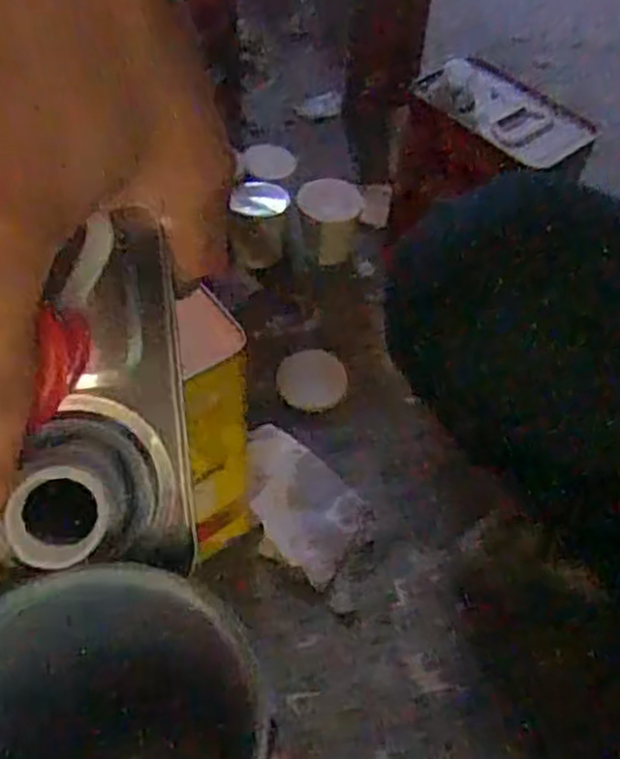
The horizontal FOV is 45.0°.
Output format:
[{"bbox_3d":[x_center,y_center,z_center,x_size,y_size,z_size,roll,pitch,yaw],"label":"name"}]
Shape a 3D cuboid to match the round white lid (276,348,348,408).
[{"bbox_3d":[0.002,-0.003,0.808,0.080,0.014,0.072,-19,57,-16],"label":"round white lid"}]

